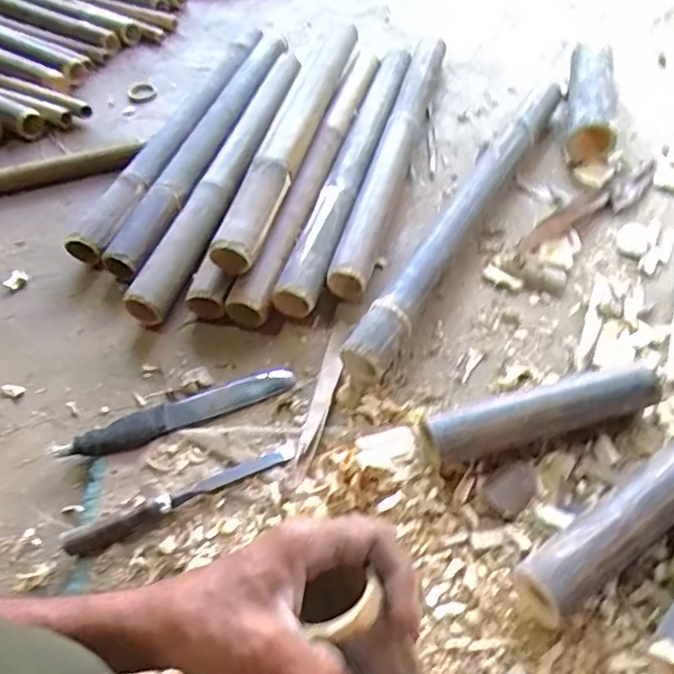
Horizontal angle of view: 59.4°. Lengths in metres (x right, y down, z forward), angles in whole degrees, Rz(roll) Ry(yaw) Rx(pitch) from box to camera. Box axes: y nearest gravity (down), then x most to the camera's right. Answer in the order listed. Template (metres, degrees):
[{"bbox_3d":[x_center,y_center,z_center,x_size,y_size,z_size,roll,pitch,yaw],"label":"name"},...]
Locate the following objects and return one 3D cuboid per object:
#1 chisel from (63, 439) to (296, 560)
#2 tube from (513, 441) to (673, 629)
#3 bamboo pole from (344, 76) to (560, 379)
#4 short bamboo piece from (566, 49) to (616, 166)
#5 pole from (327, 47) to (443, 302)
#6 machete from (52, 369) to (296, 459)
[{"bbox_3d":[-0.161,0.171,0.633,0.250,0.018,0.027,-23,54,-13],"label":"chisel"},{"bbox_3d":[0.280,0.175,0.568,0.272,0.061,0.055,-30,56,-18],"label":"tube"},{"bbox_3d":[0.192,-0.187,0.855,0.058,0.064,0.656,24,58,21],"label":"bamboo pole"},{"bbox_3d":[0.428,-0.394,0.990,0.078,0.070,0.289,11,54,12],"label":"short bamboo piece"},{"bbox_3d":[0.095,-0.301,0.950,0.057,0.058,0.617,11,54,12],"label":"pole"},{"bbox_3d":[-0.186,0.089,0.699,0.274,0.015,0.044,-20,54,-11],"label":"machete"}]

